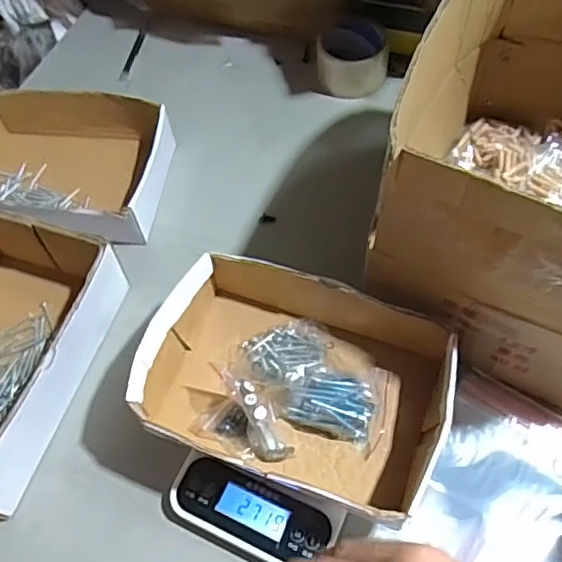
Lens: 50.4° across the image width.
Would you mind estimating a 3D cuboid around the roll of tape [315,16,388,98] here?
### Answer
[{"bbox_3d":[0.093,-0.286,0.766,0.087,0.051,0.086,-2,61,3],"label":"roll of tape"}]

